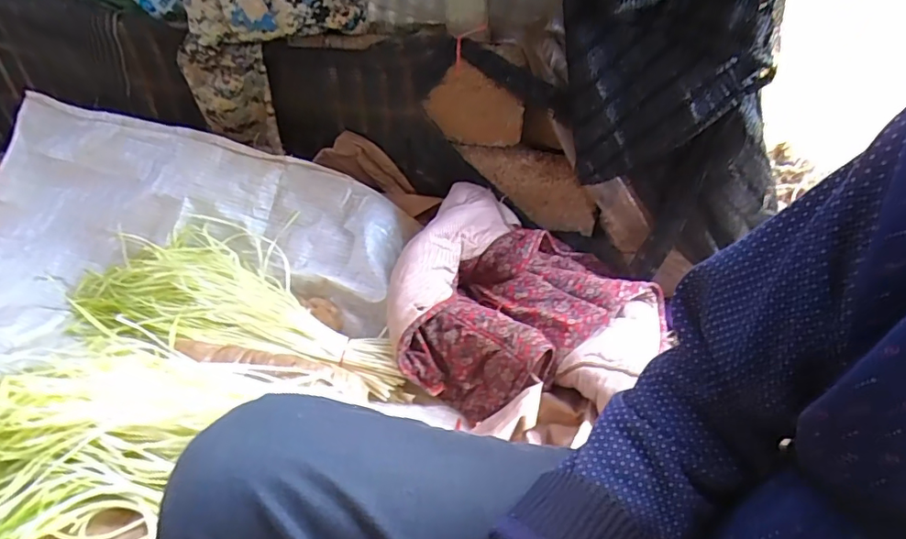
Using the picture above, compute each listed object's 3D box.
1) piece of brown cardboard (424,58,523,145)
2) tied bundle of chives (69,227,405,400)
[{"bbox_3d":[0.043,-0.306,0.996,0.181,0.147,0.019,7,42,3],"label":"piece of brown cardboard"},{"bbox_3d":[-0.381,0.056,0.924,0.642,0.101,0.226,12,43,9],"label":"tied bundle of chives"}]

